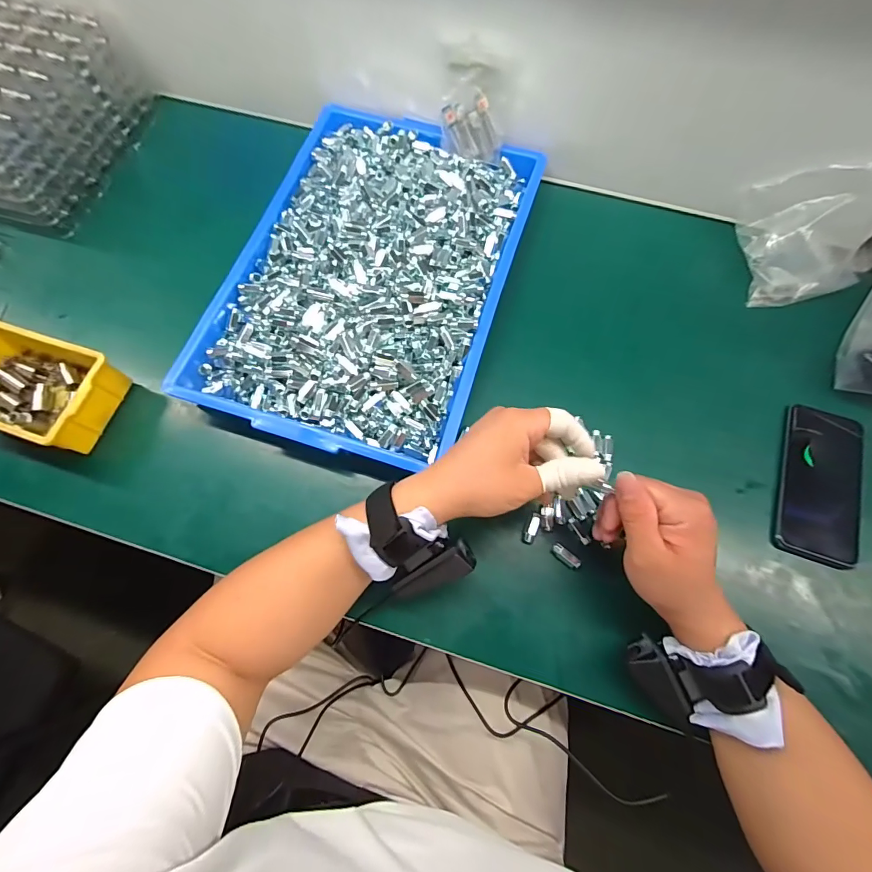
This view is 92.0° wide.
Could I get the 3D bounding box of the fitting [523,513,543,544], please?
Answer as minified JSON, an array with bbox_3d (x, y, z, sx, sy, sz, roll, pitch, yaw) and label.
[{"bbox_3d":[0.093,0.088,0.403,0.011,0.008,0.030,23,74,8],"label":"fitting"}]

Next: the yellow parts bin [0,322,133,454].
[{"bbox_3d":[-0.403,-0.047,0.427,0.150,0.056,0.096,17,73,6],"label":"yellow parts bin"}]

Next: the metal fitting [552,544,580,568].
[{"bbox_3d":[0.123,0.113,0.395,0.028,0.006,0.012,38,76,12],"label":"metal fitting"}]

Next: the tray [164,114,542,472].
[{"bbox_3d":[-0.066,-0.184,0.467,0.281,0.069,0.410,17,73,6],"label":"tray"}]

